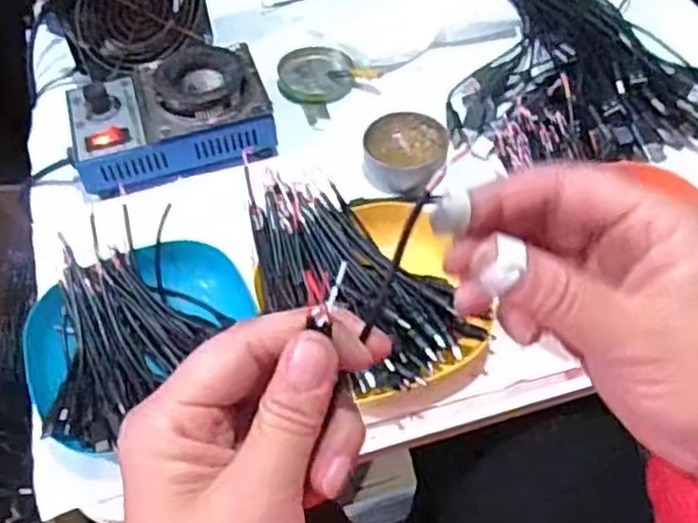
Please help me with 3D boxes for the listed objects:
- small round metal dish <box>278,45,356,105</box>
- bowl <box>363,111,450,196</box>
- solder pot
[{"bbox_3d":[-0.029,-0.162,0.643,0.063,0.008,0.063,-5,53,-1],"label":"small round metal dish"},{"bbox_3d":[0.042,-0.082,0.562,0.061,0.026,0.060,-1,53,2],"label":"bowl"},{"bbox_3d":[-0.139,-0.113,0.579,0.151,0.062,0.101,-16,54,-9],"label":"solder pot"}]

